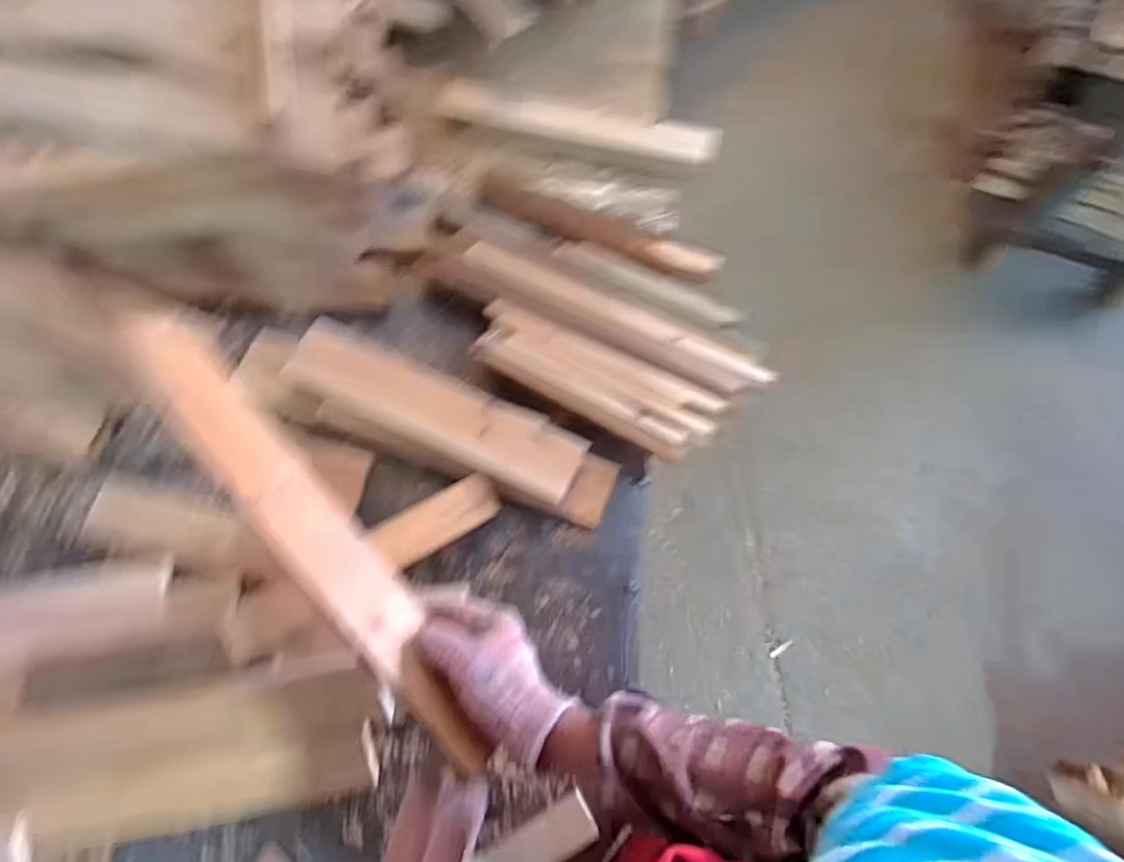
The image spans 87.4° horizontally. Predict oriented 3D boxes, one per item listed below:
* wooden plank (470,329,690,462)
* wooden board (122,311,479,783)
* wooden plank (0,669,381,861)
[{"bbox_3d":[0.021,-0.048,0.725,0.293,0.019,0.045,30,77,10],"label":"wooden plank"},{"bbox_3d":[-0.216,0.076,0.498,0.470,0.021,0.063,49,44,7],"label":"wooden board"},{"bbox_3d":[-0.452,0.365,0.633,0.513,0.033,0.151,-10,99,-1],"label":"wooden plank"}]

